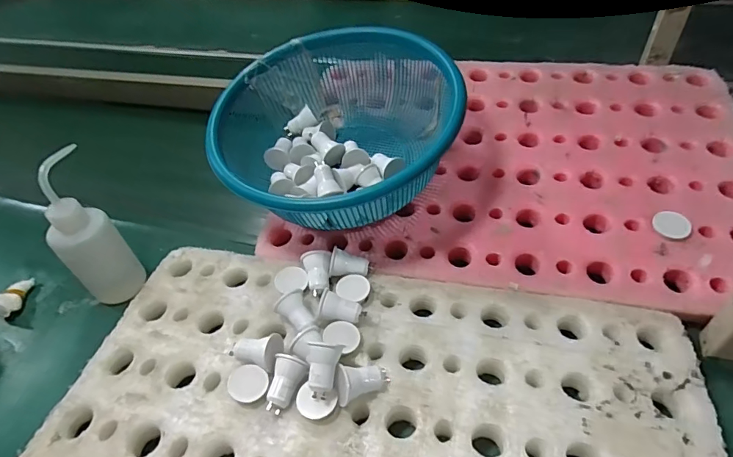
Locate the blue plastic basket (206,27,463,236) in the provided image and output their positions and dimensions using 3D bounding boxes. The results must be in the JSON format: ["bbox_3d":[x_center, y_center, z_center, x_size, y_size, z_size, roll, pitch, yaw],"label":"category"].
[{"bbox_3d":[-0.030,-0.122,0.532,0.282,0.117,0.283,6,46,13],"label":"blue plastic basket"}]

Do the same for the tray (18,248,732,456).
[{"bbox_3d":[-0.010,0.189,0.361,0.556,0.054,0.370,6,47,13],"label":"tray"}]

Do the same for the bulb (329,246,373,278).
[{"bbox_3d":[-0.017,0.040,0.472,0.038,0.028,0.030,7,47,13],"label":"bulb"}]

